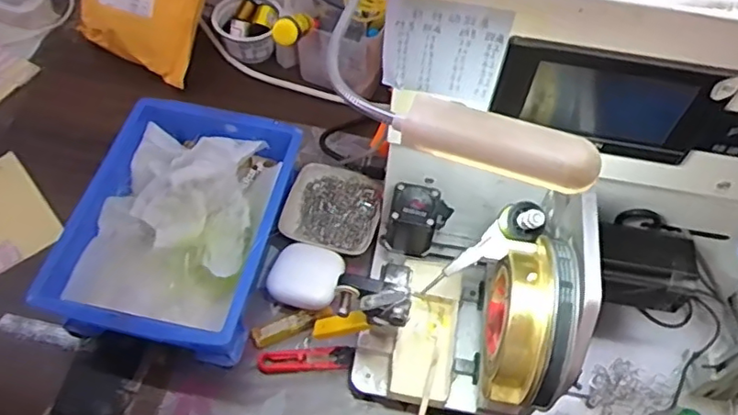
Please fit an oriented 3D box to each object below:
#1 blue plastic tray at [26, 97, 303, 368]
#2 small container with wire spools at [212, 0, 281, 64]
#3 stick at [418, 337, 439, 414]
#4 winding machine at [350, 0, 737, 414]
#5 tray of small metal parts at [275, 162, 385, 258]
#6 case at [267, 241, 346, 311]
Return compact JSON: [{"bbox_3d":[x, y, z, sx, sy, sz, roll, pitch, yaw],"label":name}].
[{"bbox_3d":[-0.178,0.014,0.596,0.173,0.075,0.253,10,58,4],"label":"blue plastic tray"},{"bbox_3d":[-0.154,-0.222,0.757,0.076,0.054,0.068,-13,59,-11],"label":"small container with wire spools"},{"bbox_3d":[0.050,0.156,0.519,0.007,0.007,0.108,15,45,7],"label":"stick"},{"bbox_3d":[0.176,0.010,0.442,0.337,0.338,0.240,8,58,2],"label":"winding machine"},{"bbox_3d":[-0.037,0.002,0.638,0.098,0.028,0.103,18,58,8],"label":"tray of small metal parts"},{"bbox_3d":[-0.062,0.067,0.595,0.067,0.019,0.062,21,59,10],"label":"case"}]

